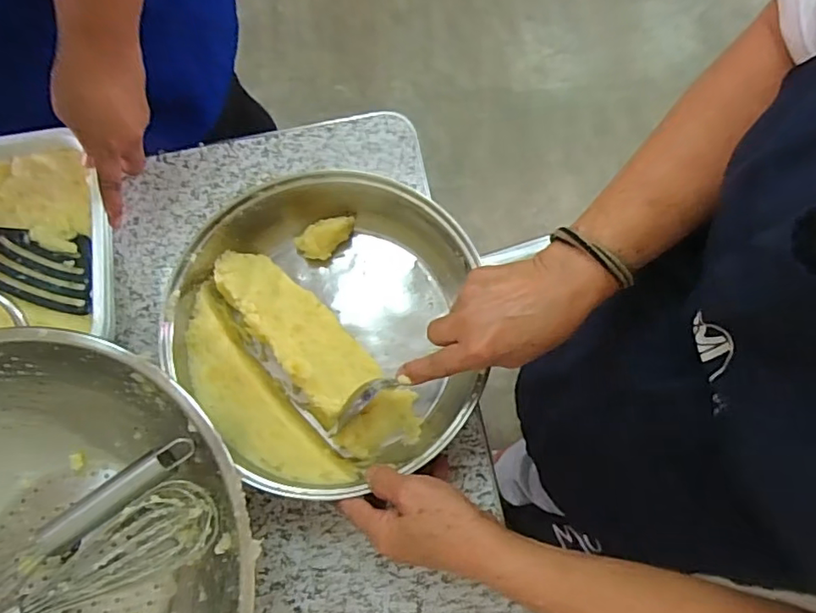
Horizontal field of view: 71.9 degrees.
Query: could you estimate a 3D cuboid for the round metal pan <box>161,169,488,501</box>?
[{"bbox_3d":[-0.064,0.018,0.498,0.259,0.075,0.262,-1,74,2],"label":"round metal pan"}]

